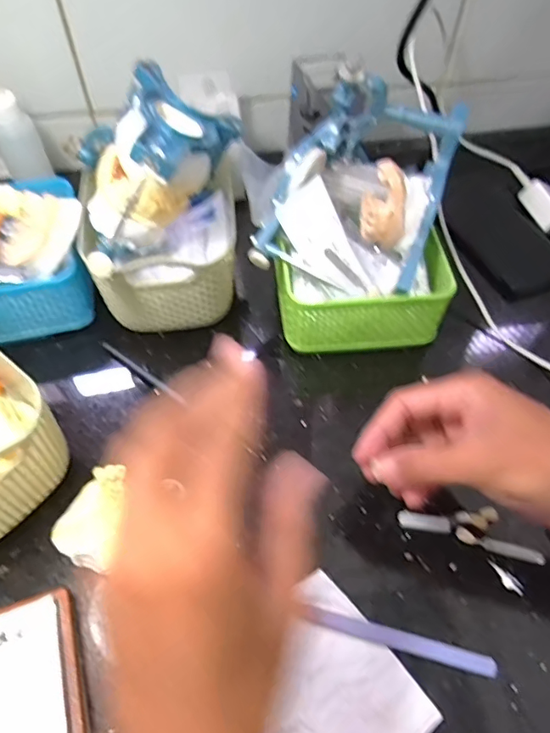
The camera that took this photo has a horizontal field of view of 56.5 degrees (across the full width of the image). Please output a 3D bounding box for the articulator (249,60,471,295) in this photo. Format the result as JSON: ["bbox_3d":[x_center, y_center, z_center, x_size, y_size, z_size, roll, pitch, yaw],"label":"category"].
[{"bbox_3d":[0.067,-0.148,0.387,0.126,0.099,0.150,22,58,14],"label":"articulator"}]

